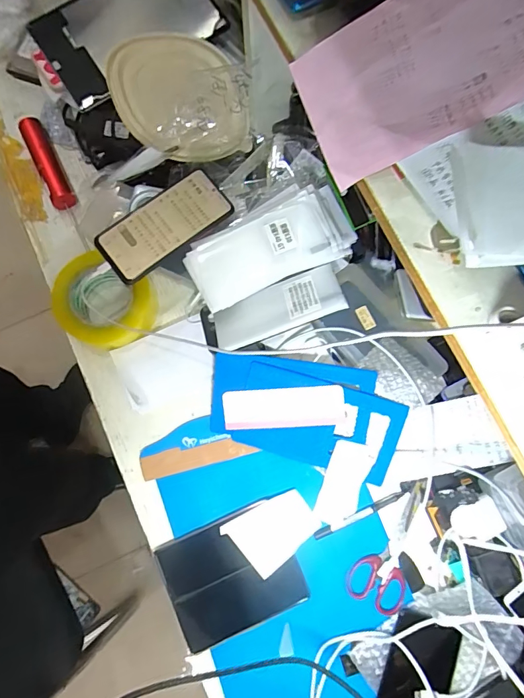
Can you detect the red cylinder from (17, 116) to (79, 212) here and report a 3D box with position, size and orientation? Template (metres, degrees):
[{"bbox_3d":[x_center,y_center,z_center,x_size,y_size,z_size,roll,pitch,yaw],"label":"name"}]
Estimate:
[{"bbox_3d":[-0.319,-0.275,0.625,0.034,0.032,0.145,-29,79,-4],"label":"red cylinder"}]

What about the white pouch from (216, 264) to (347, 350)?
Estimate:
[{"bbox_3d":[0.017,-0.051,0.533,0.163,0.016,0.077,-21,53,11],"label":"white pouch"}]

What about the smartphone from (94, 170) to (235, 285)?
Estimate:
[{"bbox_3d":[-0.121,-0.155,0.527,0.164,0.013,0.074,-36,80,-6],"label":"smartphone"}]

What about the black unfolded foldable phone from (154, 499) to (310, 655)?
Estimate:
[{"bbox_3d":[-0.038,0.277,0.520,0.154,0.008,0.126,-24,79,-3],"label":"black unfolded foldable phone"}]

